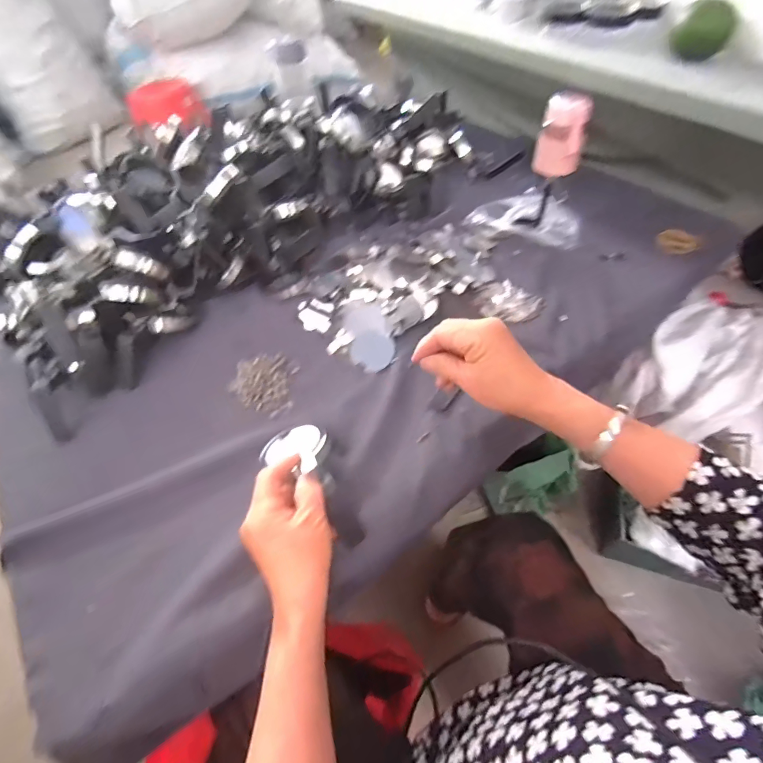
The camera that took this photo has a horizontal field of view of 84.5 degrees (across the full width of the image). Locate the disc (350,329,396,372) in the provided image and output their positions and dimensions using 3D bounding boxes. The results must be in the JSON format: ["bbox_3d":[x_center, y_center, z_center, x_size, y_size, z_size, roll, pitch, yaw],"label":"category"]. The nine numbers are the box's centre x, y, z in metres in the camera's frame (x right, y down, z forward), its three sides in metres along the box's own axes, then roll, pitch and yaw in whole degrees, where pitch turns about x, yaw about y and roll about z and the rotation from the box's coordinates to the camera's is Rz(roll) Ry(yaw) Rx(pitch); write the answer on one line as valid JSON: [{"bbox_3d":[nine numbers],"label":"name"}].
[{"bbox_3d":[-0.009,-0.040,0.520,0.057,0.004,0.052,-4,63,8],"label":"disc"}]

